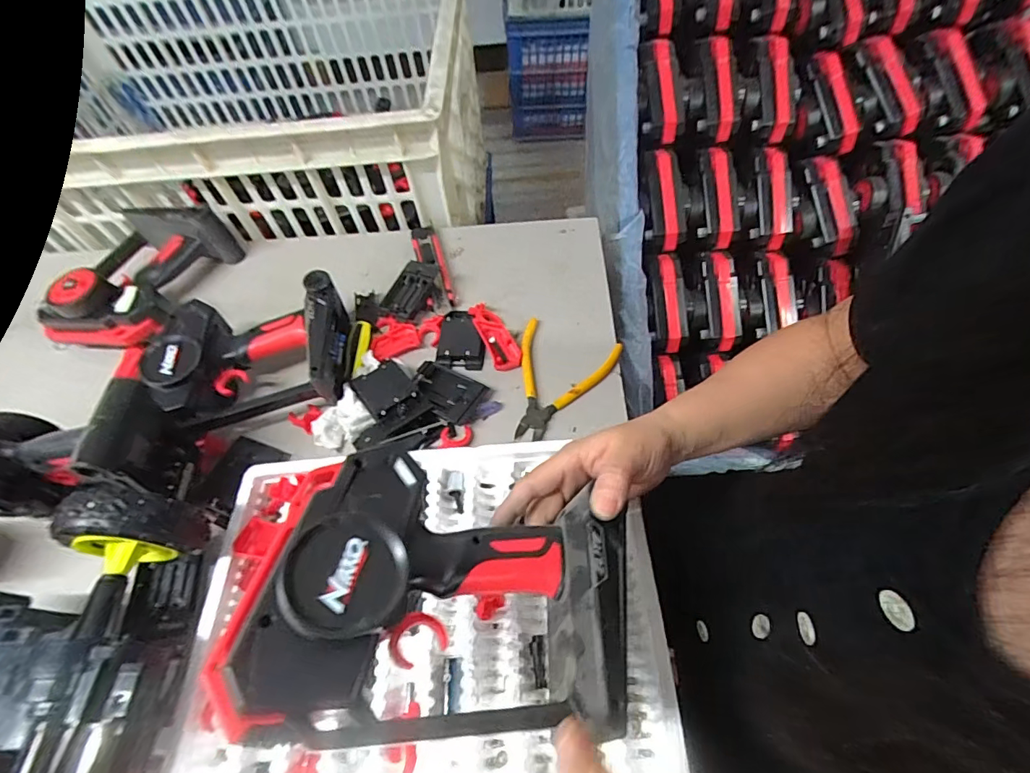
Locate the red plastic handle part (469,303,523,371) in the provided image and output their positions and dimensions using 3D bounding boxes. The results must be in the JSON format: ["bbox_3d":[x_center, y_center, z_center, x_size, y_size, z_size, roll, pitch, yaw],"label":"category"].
[{"bbox_3d":[-0.024,-0.061,0.533,0.032,0.022,0.097,-23,58,-9],"label":"red plastic handle part"}]

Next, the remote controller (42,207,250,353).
[{"bbox_3d":[-0.451,-0.140,0.590,0.135,0.083,0.208,5,58,8],"label":"remote controller"}]

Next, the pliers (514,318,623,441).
[{"bbox_3d":[0.038,-0.005,0.497,0.103,0.019,0.130,21,61,17],"label":"pliers"}]

